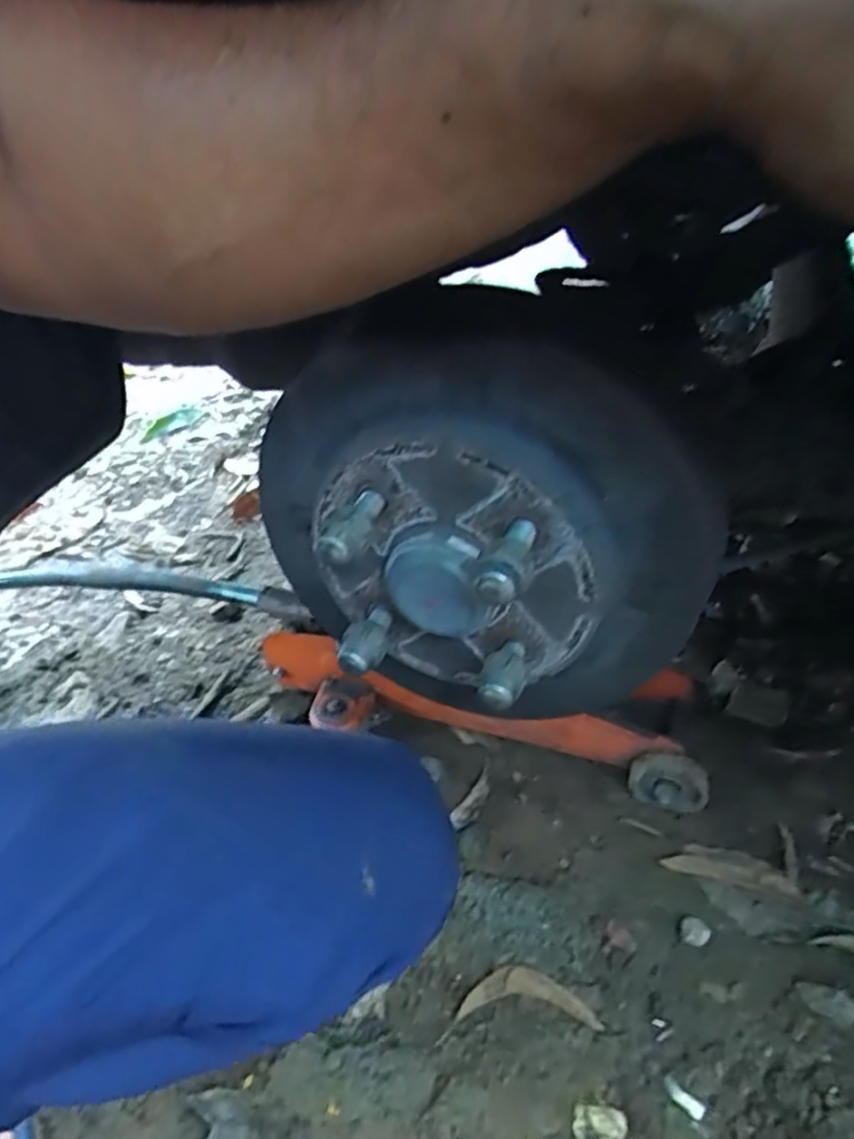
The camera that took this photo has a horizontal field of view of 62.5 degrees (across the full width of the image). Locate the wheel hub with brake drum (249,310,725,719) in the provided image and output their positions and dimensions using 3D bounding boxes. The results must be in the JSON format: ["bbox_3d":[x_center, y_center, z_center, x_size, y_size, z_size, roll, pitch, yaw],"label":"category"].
[{"bbox_3d":[0.012,-0.001,0.330,0.212,0.217,0.072,43,39,-9],"label":"wheel hub with brake drum"}]

